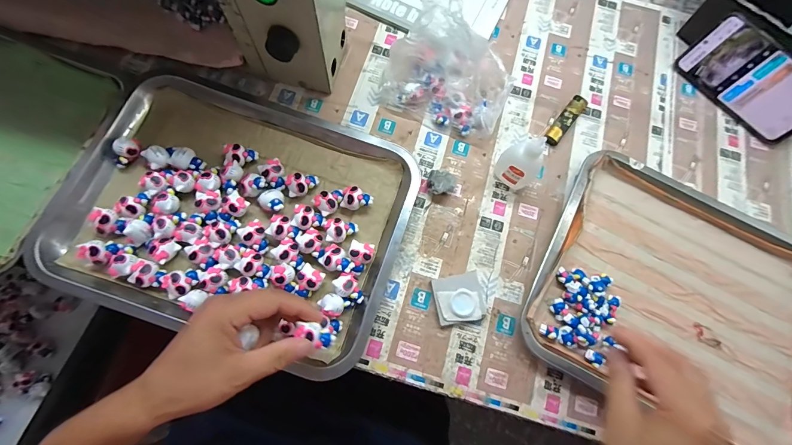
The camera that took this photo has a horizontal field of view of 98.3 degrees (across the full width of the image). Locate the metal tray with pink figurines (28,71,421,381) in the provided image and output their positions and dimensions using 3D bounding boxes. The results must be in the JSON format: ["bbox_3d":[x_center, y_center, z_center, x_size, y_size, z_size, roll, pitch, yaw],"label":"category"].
[{"bbox_3d":[-0.168,-0.020,0.382,0.352,0.038,0.280,18,75,2],"label":"metal tray with pink figurines"}]

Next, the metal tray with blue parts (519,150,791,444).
[{"bbox_3d":[0.319,0.082,0.377,0.311,0.039,0.267,28,76,4],"label":"metal tray with blue parts"}]

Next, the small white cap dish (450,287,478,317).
[{"bbox_3d":[0.071,0.084,0.360,0.028,0.006,0.029,30,76,5],"label":"small white cap dish"}]

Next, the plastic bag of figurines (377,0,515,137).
[{"bbox_3d":[0.066,-0.179,0.402,0.146,0.103,0.100,27,75,4],"label":"plastic bag of figurines"}]

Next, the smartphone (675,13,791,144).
[{"bbox_3d":[0.457,-0.183,0.440,0.162,0.078,0.008,49,43,12],"label":"smartphone"}]

